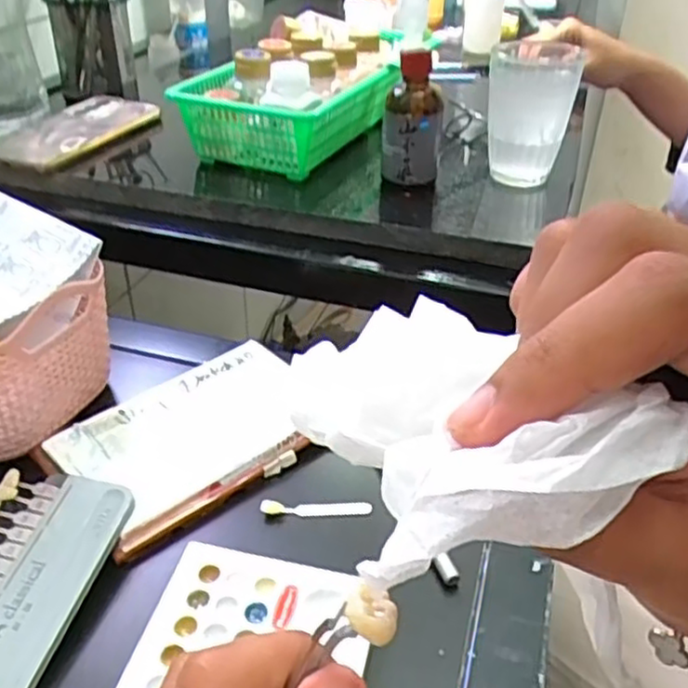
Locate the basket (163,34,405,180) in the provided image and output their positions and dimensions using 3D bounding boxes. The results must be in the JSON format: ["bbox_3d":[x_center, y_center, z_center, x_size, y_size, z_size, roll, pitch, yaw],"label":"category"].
[{"bbox_3d":[-0.041,-0.193,0.592,0.132,0.073,0.160,18,38,22],"label":"basket"}]

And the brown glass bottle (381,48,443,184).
[{"bbox_3d":[0.050,-0.159,0.527,0.041,0.102,0.038,4,35,3],"label":"brown glass bottle"}]

